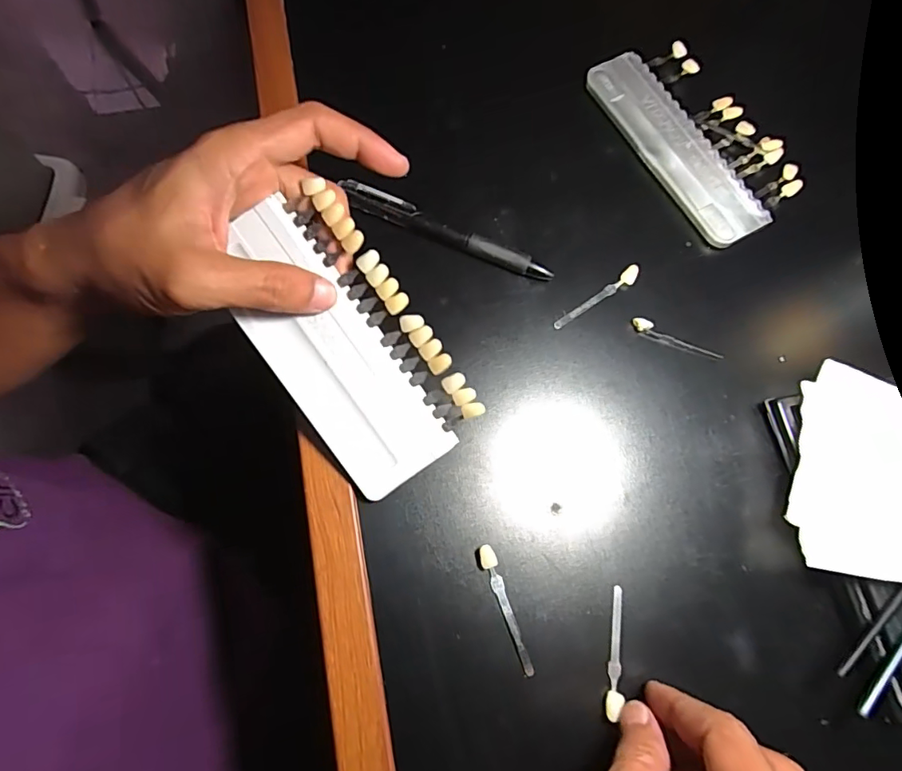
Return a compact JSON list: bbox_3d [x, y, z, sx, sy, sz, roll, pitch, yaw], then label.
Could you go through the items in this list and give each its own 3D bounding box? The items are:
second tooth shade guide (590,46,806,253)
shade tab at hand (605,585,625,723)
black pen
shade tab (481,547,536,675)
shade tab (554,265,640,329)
[{"bbox_3d":[0.158,-0.162,0.330,0.077,0.011,0.145,-30,79,-11],"label":"second tooth shade guide"},{"bbox_3d":[0.079,0.127,0.242,0.008,0.004,0.057,9,71,2],"label":"shade tab at hand"},{"bbox_3d":[-0.003,-0.090,0.297,0.130,0.016,0.014,23,74,2],"label":"black pen"},{"bbox_3d":[0.026,0.108,0.243,0.008,0.005,0.061,-17,77,-8],"label":"shade tab"},{"bbox_3d":[0.085,-0.050,0.295,0.061,0.006,0.007,-33,80,-12],"label":"shade tab"}]

